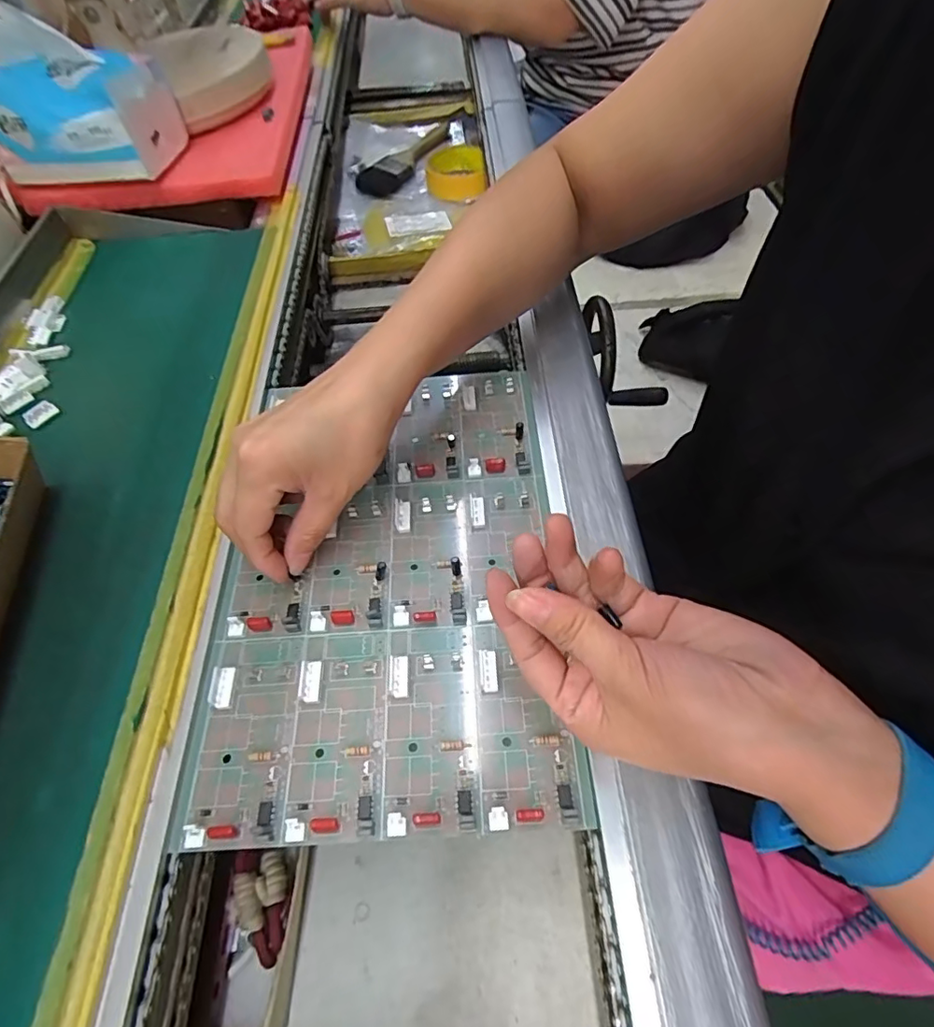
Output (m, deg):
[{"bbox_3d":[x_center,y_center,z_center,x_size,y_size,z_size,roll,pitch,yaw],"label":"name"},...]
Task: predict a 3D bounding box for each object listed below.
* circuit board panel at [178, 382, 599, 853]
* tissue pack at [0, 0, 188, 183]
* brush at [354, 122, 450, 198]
[{"bbox_3d":[-0.045,0.024,0.313,0.182,0.012,0.281,-3,57,-1],"label":"circuit board panel"},{"bbox_3d":[-0.345,-0.364,0.471,0.138,0.101,0.094,4,57,5],"label":"tissue pack"},{"bbox_3d":[-0.077,-0.483,0.733,0.056,0.023,0.189,30,63,20],"label":"brush"}]

